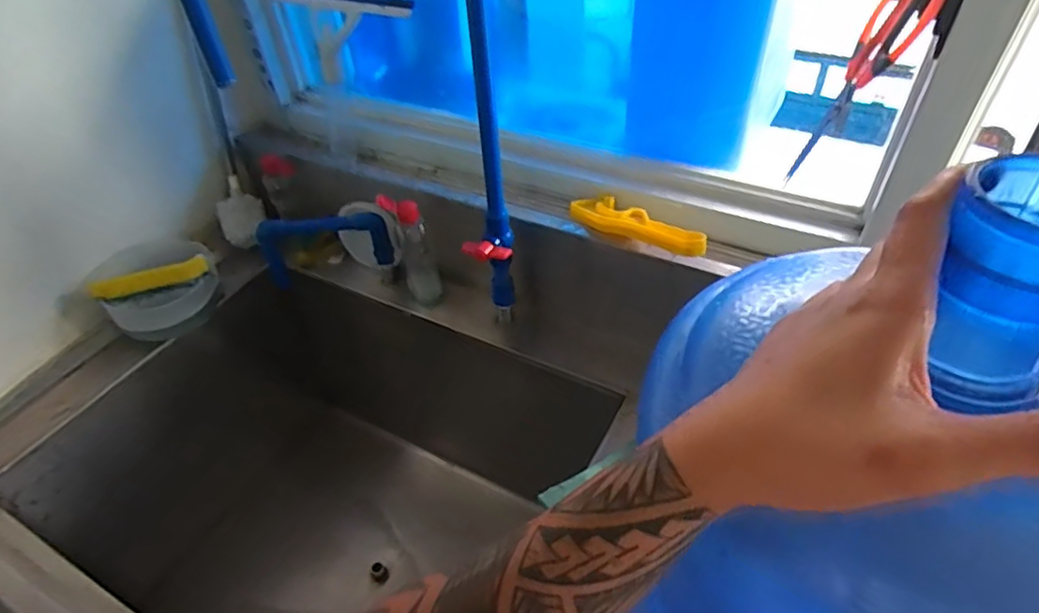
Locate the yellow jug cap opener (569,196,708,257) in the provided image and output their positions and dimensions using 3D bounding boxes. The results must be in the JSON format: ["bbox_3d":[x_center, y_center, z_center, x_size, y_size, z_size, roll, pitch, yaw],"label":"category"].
[{"bbox_3d":[0.140,-0.098,0.732,0.051,0.026,0.197,-30,36,-25],"label":"yellow jug cap opener"}]

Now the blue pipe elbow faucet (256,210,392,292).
[{"bbox_3d":[-0.278,-0.087,0.879,0.188,0.092,0.064,-11,44,-7],"label":"blue pipe elbow faucet"}]

